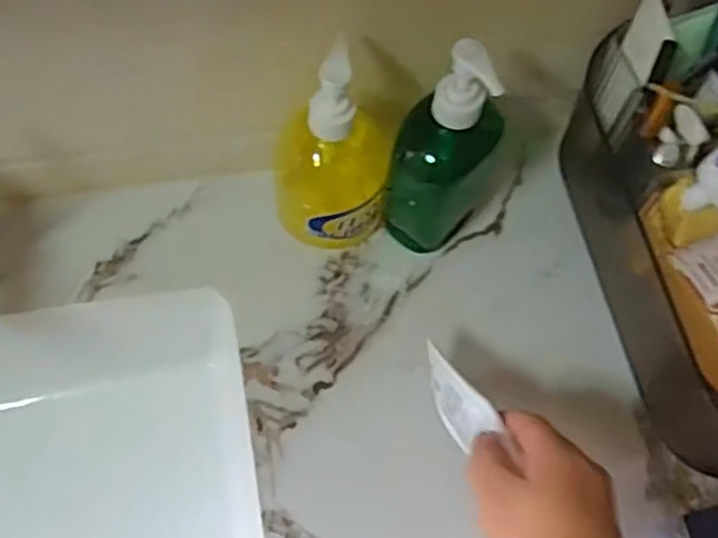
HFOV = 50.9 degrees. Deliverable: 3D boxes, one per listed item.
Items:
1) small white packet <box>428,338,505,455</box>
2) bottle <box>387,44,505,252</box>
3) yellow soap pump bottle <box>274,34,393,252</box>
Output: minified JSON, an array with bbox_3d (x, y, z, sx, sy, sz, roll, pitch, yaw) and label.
[{"bbox_3d":[0.060,0.080,0.492,0.007,0.031,0.068,11,32,-46],"label":"small white packet"},{"bbox_3d":[0.055,-0.077,0.520,0.070,0.188,0.050,20,64,6],"label":"bottle"},{"bbox_3d":[-0.017,-0.079,0.524,0.080,0.164,0.073,1,64,-3],"label":"yellow soap pump bottle"}]

